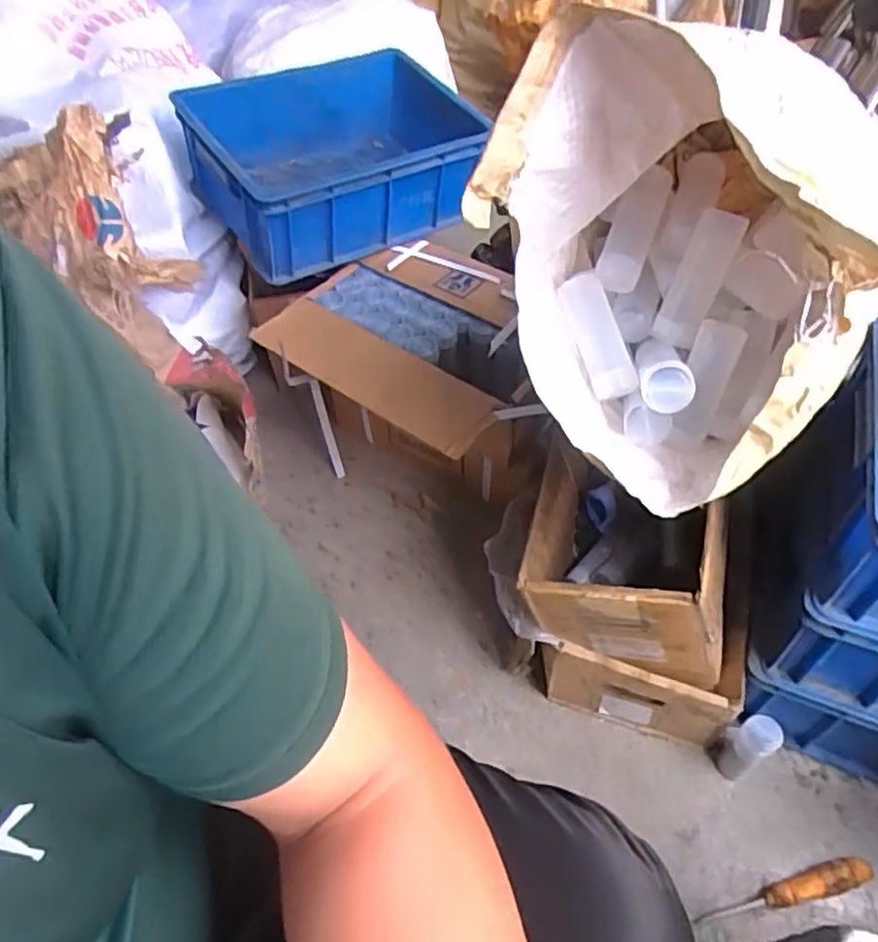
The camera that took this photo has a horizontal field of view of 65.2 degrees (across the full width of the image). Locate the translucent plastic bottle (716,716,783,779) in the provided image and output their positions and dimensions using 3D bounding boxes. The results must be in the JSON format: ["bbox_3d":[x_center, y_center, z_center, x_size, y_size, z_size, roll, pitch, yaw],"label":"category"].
[{"bbox_3d":[0.344,0.313,0.777,0.046,0.119,0.045,-1,51,1],"label":"translucent plastic bottle"}]

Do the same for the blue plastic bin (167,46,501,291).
[{"bbox_3d":[-0.150,-0.472,1.047,0.403,0.169,0.306,-23,54,-16],"label":"blue plastic bin"}]

